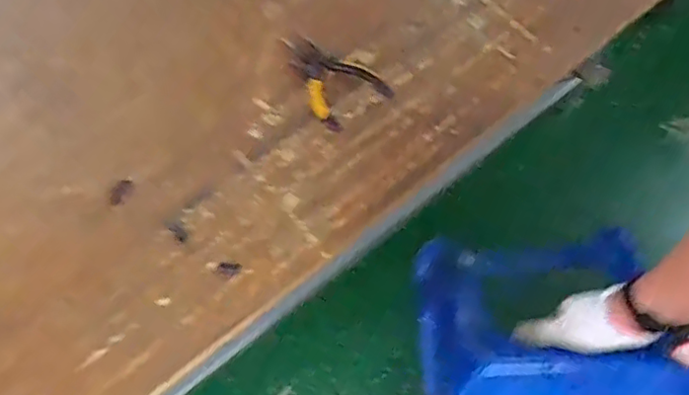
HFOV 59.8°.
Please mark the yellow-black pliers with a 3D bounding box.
[{"bbox_3d":[-0.021,-0.157,0.754,0.096,0.022,0.146,-35,67,-15],"label":"yellow-black pliers"}]

